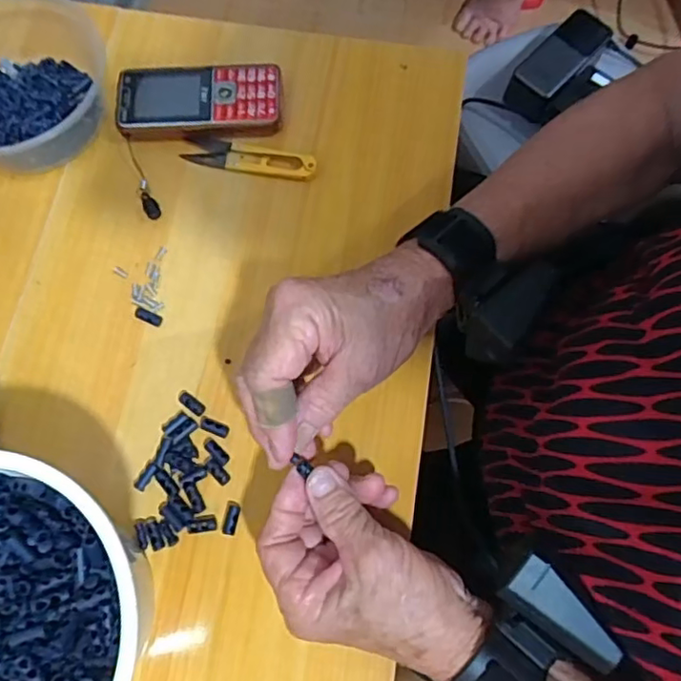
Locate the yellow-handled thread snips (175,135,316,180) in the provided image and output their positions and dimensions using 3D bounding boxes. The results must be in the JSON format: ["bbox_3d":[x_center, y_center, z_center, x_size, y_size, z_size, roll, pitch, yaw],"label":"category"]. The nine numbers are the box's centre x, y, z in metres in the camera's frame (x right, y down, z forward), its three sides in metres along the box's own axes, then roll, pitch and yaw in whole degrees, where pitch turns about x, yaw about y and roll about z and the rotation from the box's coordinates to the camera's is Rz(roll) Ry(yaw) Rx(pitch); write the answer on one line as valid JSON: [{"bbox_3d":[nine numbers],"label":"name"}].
[{"bbox_3d":[-0.070,-0.142,0.464,0.102,0.010,0.023,12,73,4],"label":"yellow-handled thread snips"}]

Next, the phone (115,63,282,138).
[{"bbox_3d":[-0.110,-0.189,0.473,0.126,0.017,0.059,-3,73,-1],"label":"phone"}]

